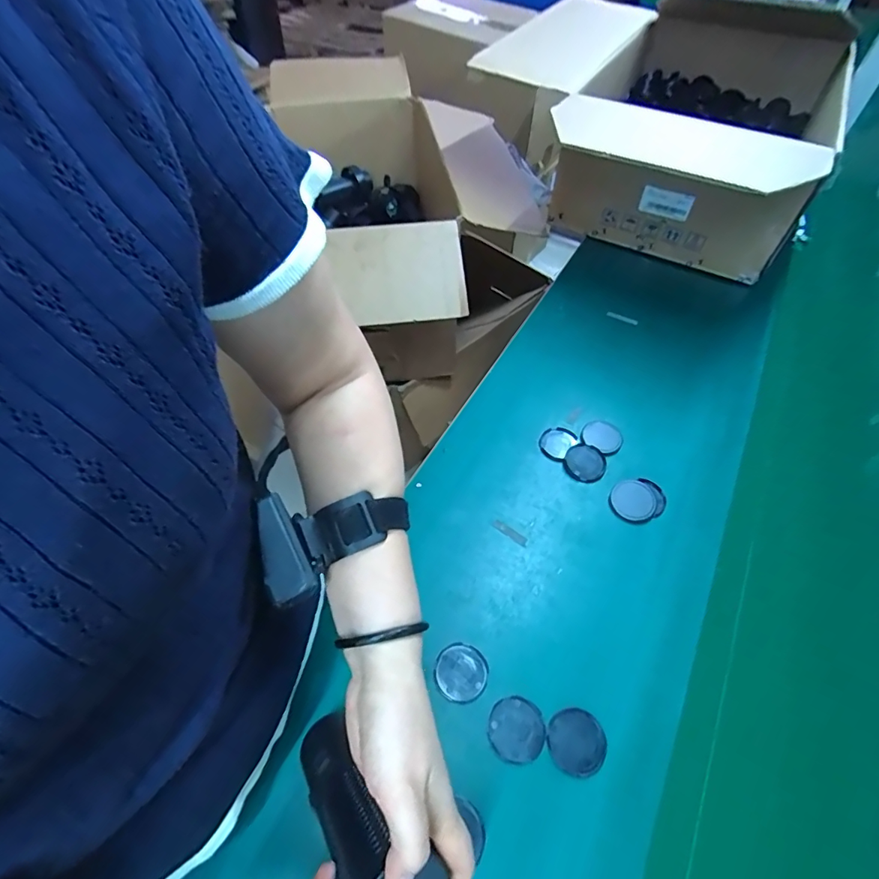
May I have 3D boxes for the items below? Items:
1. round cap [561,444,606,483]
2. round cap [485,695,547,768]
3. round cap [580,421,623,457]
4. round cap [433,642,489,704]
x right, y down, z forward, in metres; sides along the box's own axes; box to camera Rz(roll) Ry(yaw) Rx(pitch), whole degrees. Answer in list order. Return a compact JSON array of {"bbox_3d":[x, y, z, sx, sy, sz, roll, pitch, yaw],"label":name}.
[{"bbox_3d":[0.182,0.030,0.580,0.049,0.010,0.050,0,53,-1],"label":"round cap"},{"bbox_3d":[0.068,0.260,0.414,0.049,0.005,0.049,0,53,-1],"label":"round cap"},{"bbox_3d":[0.215,-0.004,0.610,0.051,0.010,0.057,32,59,21],"label":"round cap"},{"bbox_3d":[0.020,0.223,0.443,0.049,0.004,0.049,0,53,-1],"label":"round cap"}]

